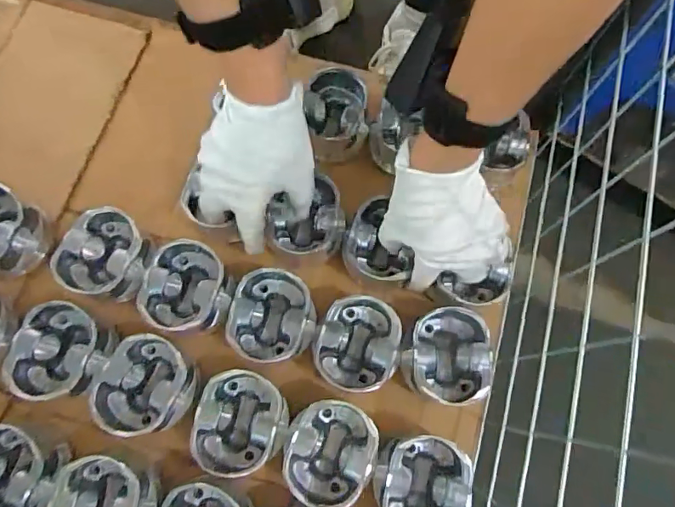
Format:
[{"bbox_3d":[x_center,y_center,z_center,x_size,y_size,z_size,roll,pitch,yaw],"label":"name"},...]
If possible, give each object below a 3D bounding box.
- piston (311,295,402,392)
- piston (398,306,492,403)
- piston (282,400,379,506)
[{"bbox_3d":[0.019,0.085,0.444,0.078,0.046,0.087,33,79,8],"label":"piston"},{"bbox_3d":[0.099,0.093,0.443,0.075,0.047,0.085,2,77,1],"label":"piston"},{"bbox_3d":[-0.008,0.174,0.417,0.078,0.046,0.081,0,77,0],"label":"piston"}]

